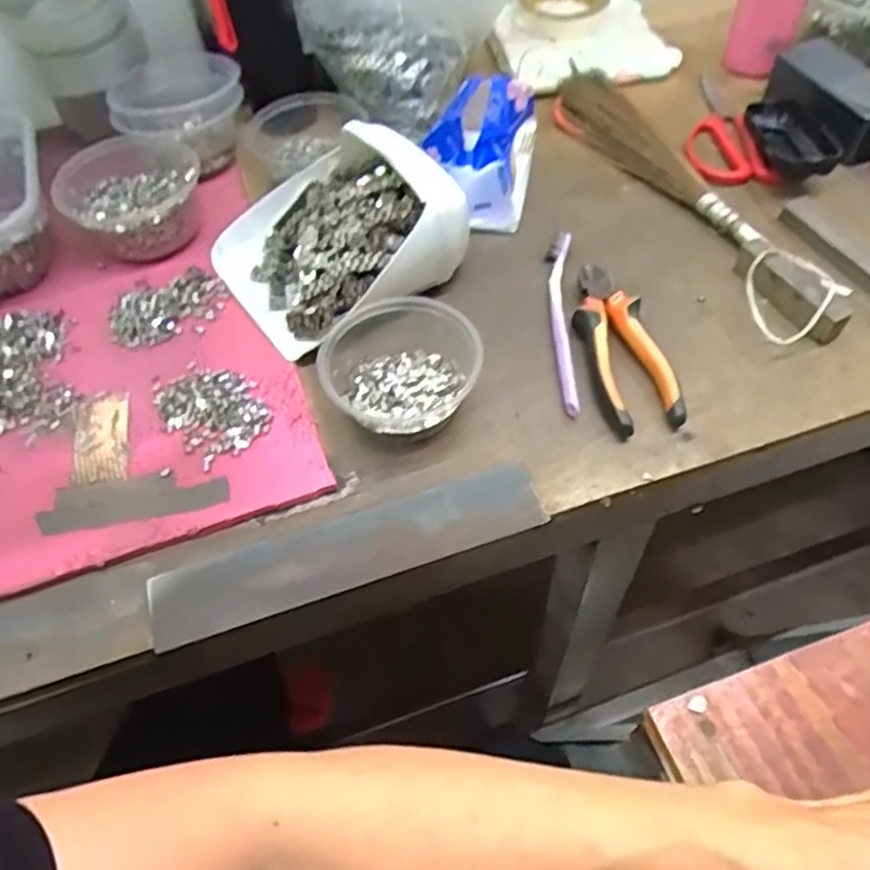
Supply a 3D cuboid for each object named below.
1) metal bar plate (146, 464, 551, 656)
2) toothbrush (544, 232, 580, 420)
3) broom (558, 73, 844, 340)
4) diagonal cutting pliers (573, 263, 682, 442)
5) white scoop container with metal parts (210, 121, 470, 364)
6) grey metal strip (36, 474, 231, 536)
[{"bbox_3d":[-0.054,0.072,0.440,0.246,0.011,0.051,-18,52,-7],"label":"metal bar plate"},{"bbox_3d":[0.098,-0.091,0.536,0.018,0.011,0.180,2,55,5],"label":"toothbrush"},{"bbox_3d":[0.207,-0.216,0.599,0.069,0.034,0.361,-23,56,-12],"label":"broom"},{"bbox_3d":[0.135,-0.067,0.514,0.053,0.022,0.147,-10,55,-3],"label":"diagonal cutting pliers"},{"bbox_3d":[-0.075,-0.162,0.551,0.184,0.073,0.156,-30,58,-16],"label":"white scoop container with metal parts"},{"bbox_3d":[-0.196,0.040,0.459,0.118,0.008,0.034,-10,55,-3],"label":"grey metal strip"}]

